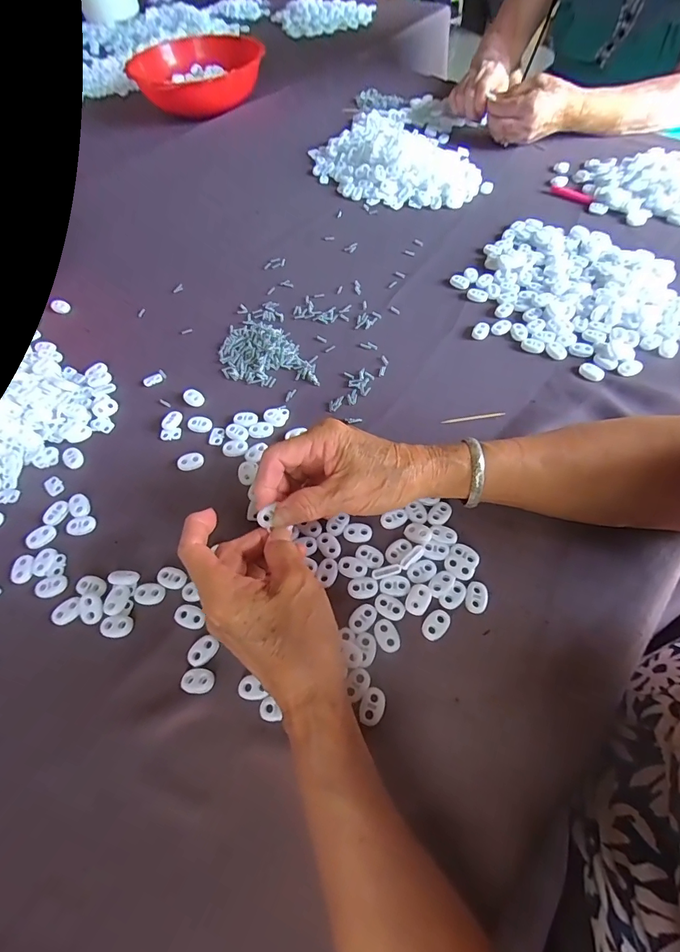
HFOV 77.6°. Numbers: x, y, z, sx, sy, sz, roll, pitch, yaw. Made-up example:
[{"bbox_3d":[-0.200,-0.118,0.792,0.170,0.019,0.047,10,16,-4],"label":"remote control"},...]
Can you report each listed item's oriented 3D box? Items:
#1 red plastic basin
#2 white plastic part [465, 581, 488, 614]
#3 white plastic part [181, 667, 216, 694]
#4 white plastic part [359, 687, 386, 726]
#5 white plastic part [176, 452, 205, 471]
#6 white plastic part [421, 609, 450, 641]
[{"bbox_3d":[-0.254,-0.723,0.772,0.223,0.066,0.223,-1,60,2],"label":"red plastic basin"},{"bbox_3d":[0.100,0.088,0.308,0.015,0.004,0.022,17,62,12],"label":"white plastic part"},{"bbox_3d":[-0.097,0.138,0.286,0.023,0.004,0.015,1,60,3],"label":"white plastic part"},{"bbox_3d":[0.021,0.150,0.276,0.015,0.004,0.022,20,63,13],"label":"white plastic part"},{"bbox_3d":[-0.134,-0.013,0.379,0.023,0.005,0.017,-17,61,-7],"label":"white plastic part"},{"bbox_3d":[0.068,0.105,0.299,0.016,0.004,0.022,33,67,20],"label":"white plastic part"}]

